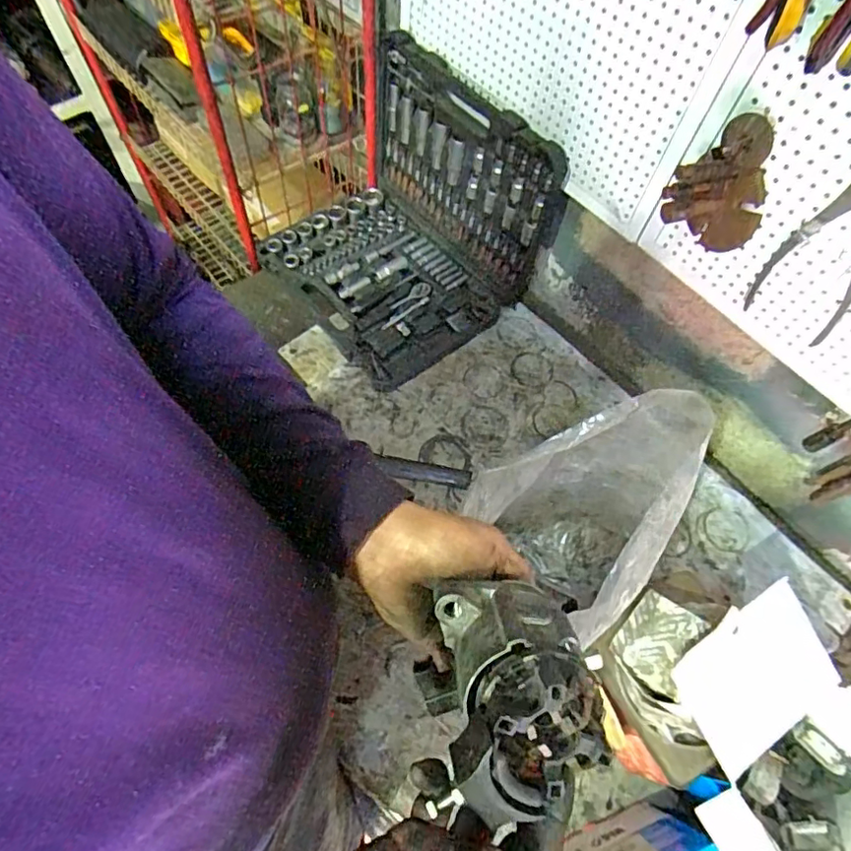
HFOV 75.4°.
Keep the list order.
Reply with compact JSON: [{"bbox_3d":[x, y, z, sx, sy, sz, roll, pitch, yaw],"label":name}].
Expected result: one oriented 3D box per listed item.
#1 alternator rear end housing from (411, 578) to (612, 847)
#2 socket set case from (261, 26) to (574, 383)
[{"bbox_3d":[0.049,0.148,0.309,0.094,0.070,0.122,4,63,-2],"label":"alternator rear end housing"},{"bbox_3d":[-0.049,-0.335,0.889,0.393,0.288,0.340,42,68,16],"label":"socket set case"}]

